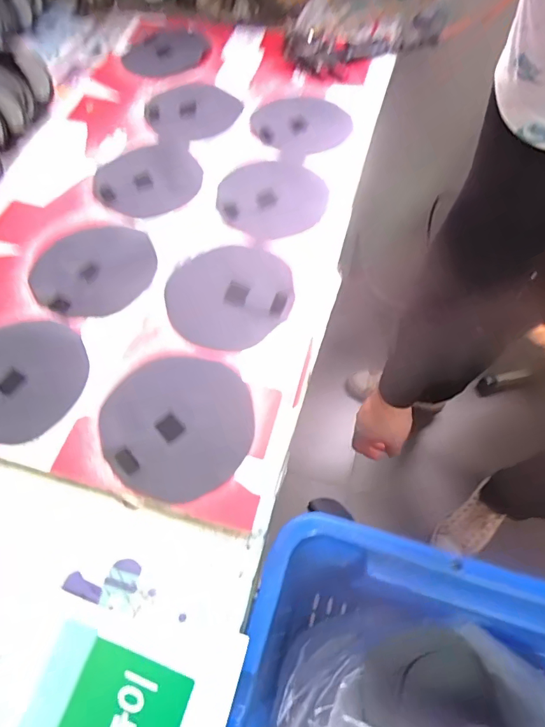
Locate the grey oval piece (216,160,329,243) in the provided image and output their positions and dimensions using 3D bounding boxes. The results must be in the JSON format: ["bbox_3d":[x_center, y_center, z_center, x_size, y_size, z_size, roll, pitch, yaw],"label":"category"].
[{"bbox_3d":[-0.001,-0.214,0.545,0.137,0.009,0.133,38,70,19],"label":"grey oval piece"}]

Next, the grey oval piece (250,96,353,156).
[{"bbox_3d":[0.045,-0.347,0.612,0.136,0.012,0.137,27,63,16],"label":"grey oval piece"}]

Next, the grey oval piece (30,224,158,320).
[{"bbox_3d":[-0.211,-0.116,0.504,0.141,0.008,0.133,12,64,8],"label":"grey oval piece"}]

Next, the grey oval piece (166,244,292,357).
[{"bbox_3d":[-0.048,-0.078,0.481,0.141,0.009,0.137,-41,68,-17],"label":"grey oval piece"}]

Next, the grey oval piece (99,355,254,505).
[{"bbox_3d":[-0.091,0.058,0.420,0.142,0.012,0.139,-20,69,-17],"label":"grey oval piece"}]

